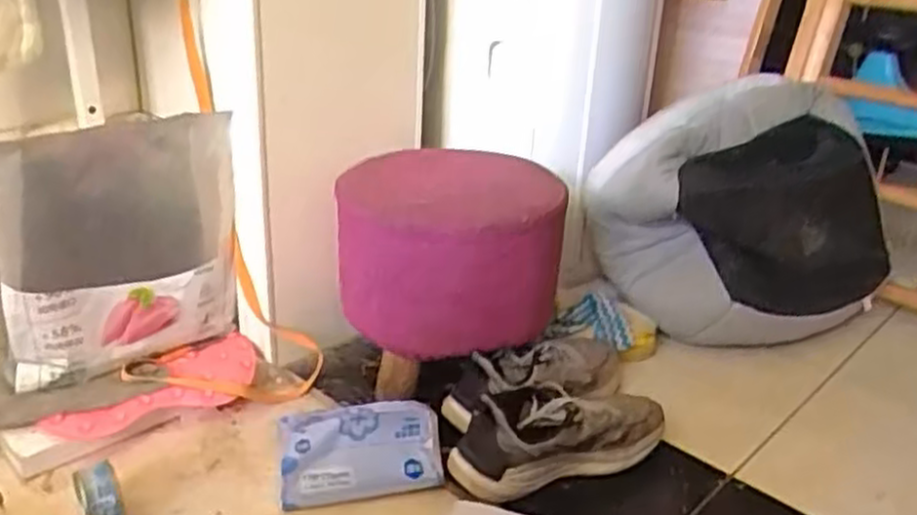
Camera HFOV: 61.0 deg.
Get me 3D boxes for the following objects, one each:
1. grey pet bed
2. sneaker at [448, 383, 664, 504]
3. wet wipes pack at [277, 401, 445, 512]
[{"bbox_3d":[0.416,-0.050,1.136,0.426,0.362,0.180,-3,26,-11],"label":"grey pet bed"},{"bbox_3d":[0.118,0.196,0.885,0.261,0.107,0.094,-7,27,-20],"label":"sneaker"},{"bbox_3d":[-0.106,0.214,0.854,0.170,0.093,0.071,-1,25,-7],"label":"wet wipes pack"}]

